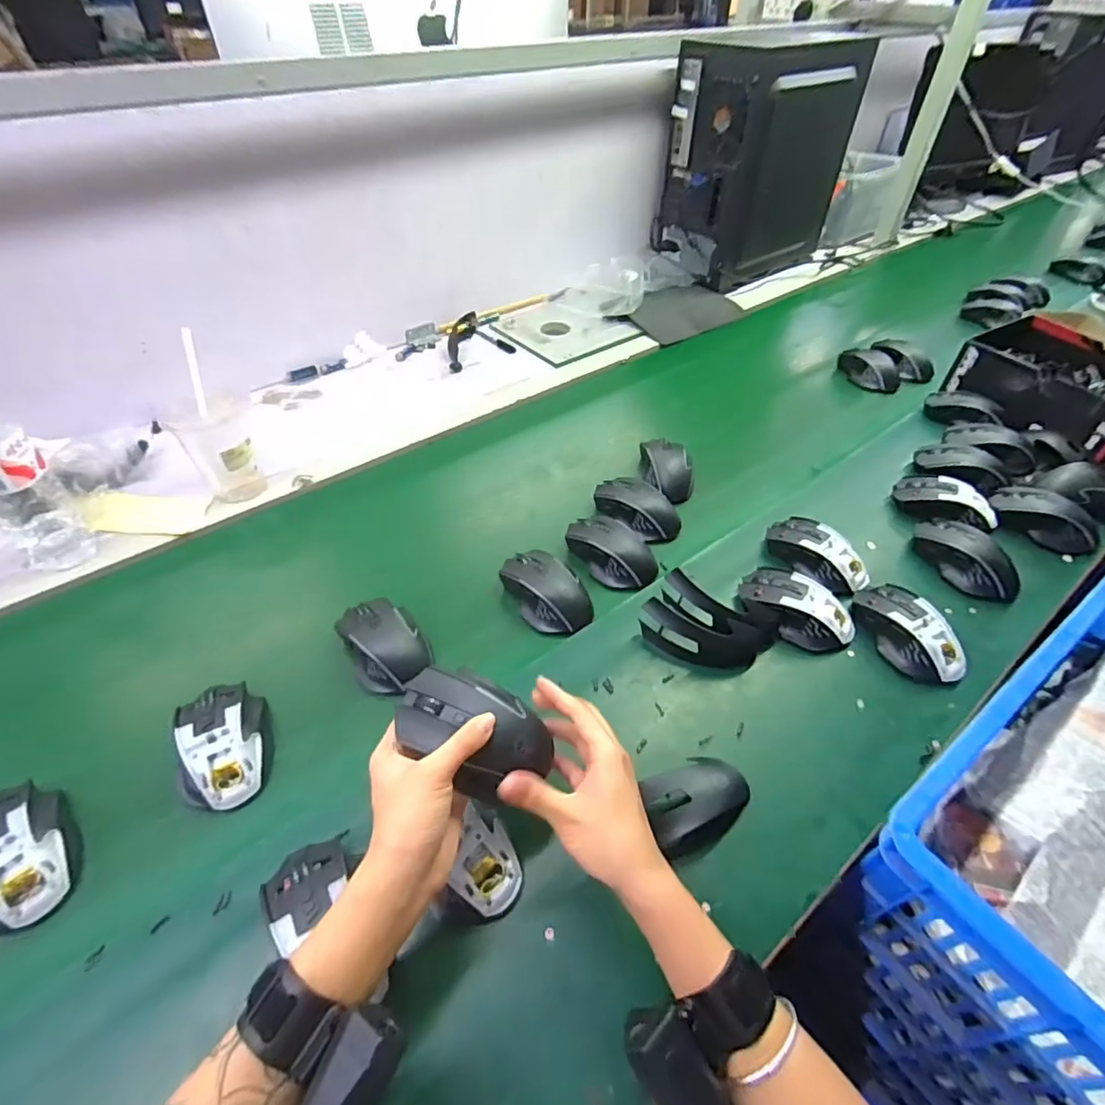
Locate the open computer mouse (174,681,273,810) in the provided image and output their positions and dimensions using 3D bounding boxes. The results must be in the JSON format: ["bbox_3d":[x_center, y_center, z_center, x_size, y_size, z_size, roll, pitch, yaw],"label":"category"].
[{"bbox_3d":[-0.291,0.168,0.509,0.071,0.043,0.113,-17,49,-16],"label":"open computer mouse"}]

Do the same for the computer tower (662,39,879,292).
[{"bbox_3d":[0.419,-0.797,1.177,0.374,0.371,0.200,-33,55,-28],"label":"computer tower"}]

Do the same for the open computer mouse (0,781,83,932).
[{"bbox_3d":[-0.415,0.230,0.445,0.076,0.035,0.112,-29,53,-25],"label":"open computer mouse"}]

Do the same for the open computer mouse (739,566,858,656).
[{"bbox_3d":[0.254,0.058,0.603,0.114,0.041,0.068,21,50,19],"label":"open computer mouse"}]

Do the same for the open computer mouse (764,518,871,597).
[{"bbox_3d":[0.301,0.001,0.657,0.064,0.041,0.117,-29,53,-25],"label":"open computer mouse"}]

